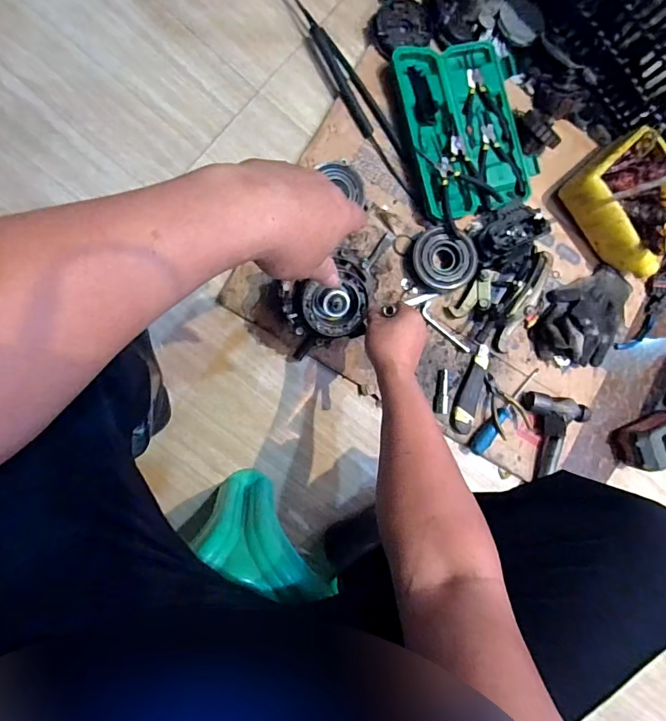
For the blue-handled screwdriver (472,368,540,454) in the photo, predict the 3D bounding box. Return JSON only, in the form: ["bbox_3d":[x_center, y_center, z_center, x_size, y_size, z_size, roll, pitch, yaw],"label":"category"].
[{"bbox_3d":[0.307,0.090,0.773,0.188,0.026,0.028,-45,95,-8],"label":"blue-handled screwdriver"}]

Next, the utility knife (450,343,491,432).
[{"bbox_3d":[0.246,0.050,0.764,0.036,0.015,0.157,23,85,-8],"label":"utility knife"}]

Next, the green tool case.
[{"bbox_3d":[0.225,-0.395,0.751,0.221,0.045,0.294,-15,90,-9],"label":"green tool case"}]

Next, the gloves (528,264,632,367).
[{"bbox_3d":[0.455,-0.086,0.782,0.147,0.065,0.194,22,85,-8],"label":"gloves"}]

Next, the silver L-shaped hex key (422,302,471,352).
[{"bbox_3d":[0.197,-0.053,0.767,0.024,0.007,0.114,-45,95,-8],"label":"silver L-shaped hex key"}]

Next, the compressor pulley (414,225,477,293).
[{"bbox_3d":[0.186,-0.166,0.750,0.109,0.042,0.096,27,84,-7],"label":"compressor pulley"}]

